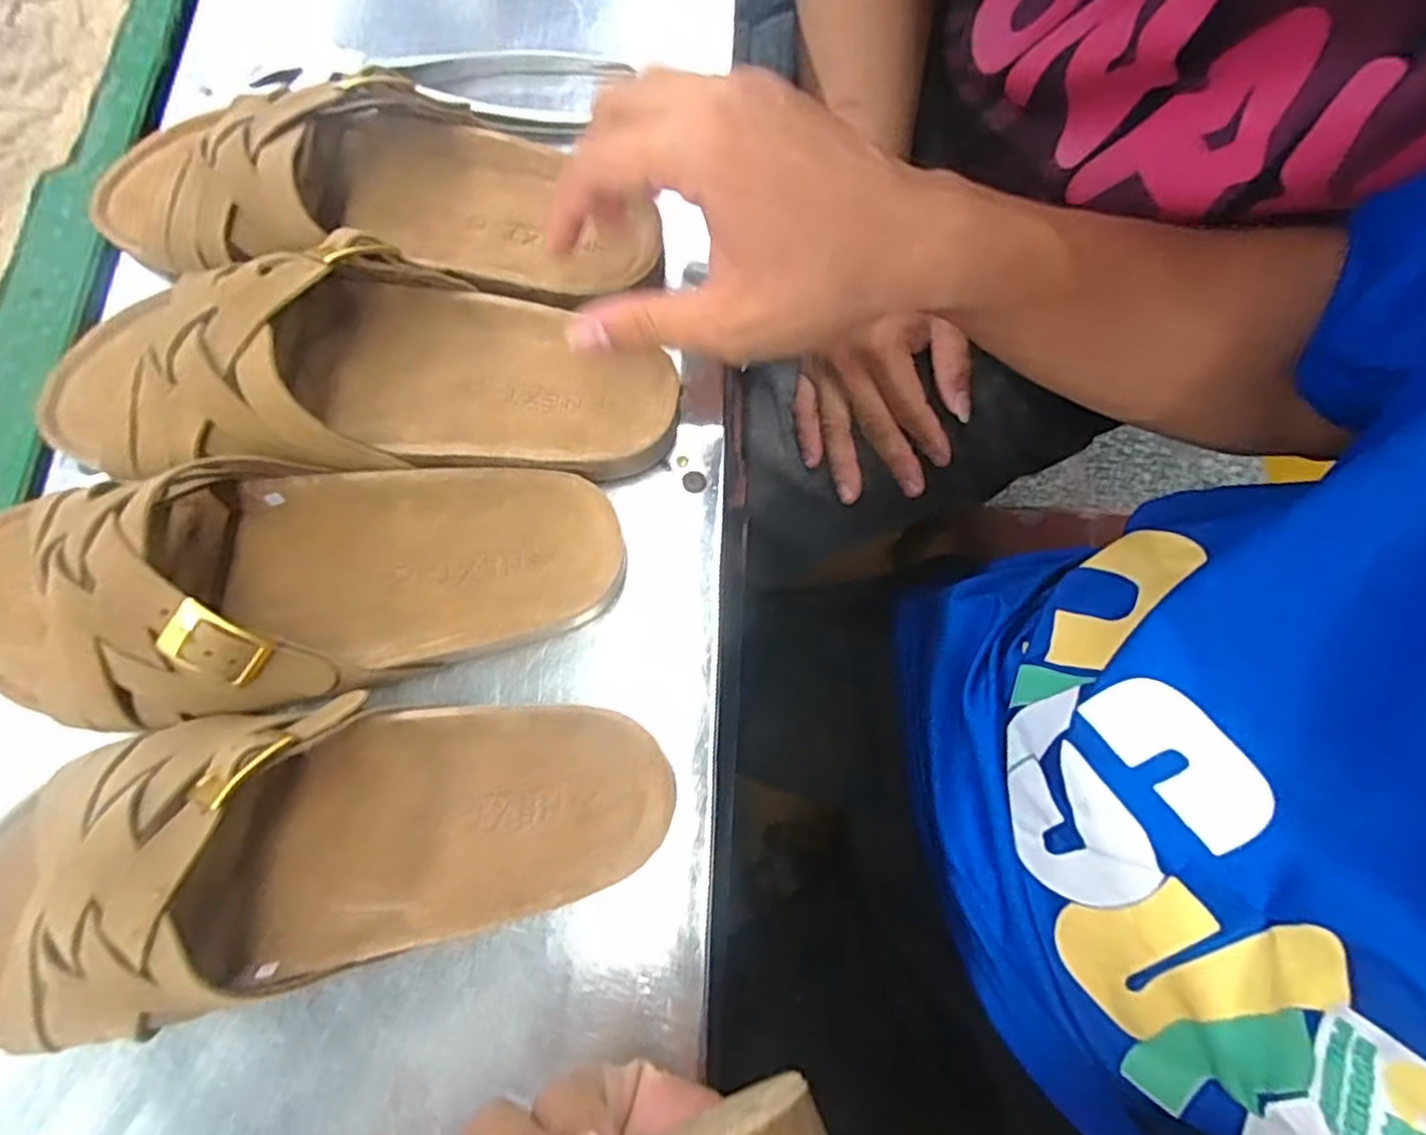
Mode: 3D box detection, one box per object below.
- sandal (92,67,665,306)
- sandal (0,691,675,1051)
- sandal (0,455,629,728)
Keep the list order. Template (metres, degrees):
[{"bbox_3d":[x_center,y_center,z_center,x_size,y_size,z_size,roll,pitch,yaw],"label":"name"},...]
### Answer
[{"bbox_3d":[-0.157,-0.175,0.326,0.267,0.059,0.112,13,74,4],"label":"sandal"},{"bbox_3d":[-0.147,0.095,0.247,0.255,0.063,0.089,-12,74,-3],"label":"sandal"},{"bbox_3d":[-0.163,0.005,0.274,0.249,0.063,0.093,-5,74,-1],"label":"sandal"}]

